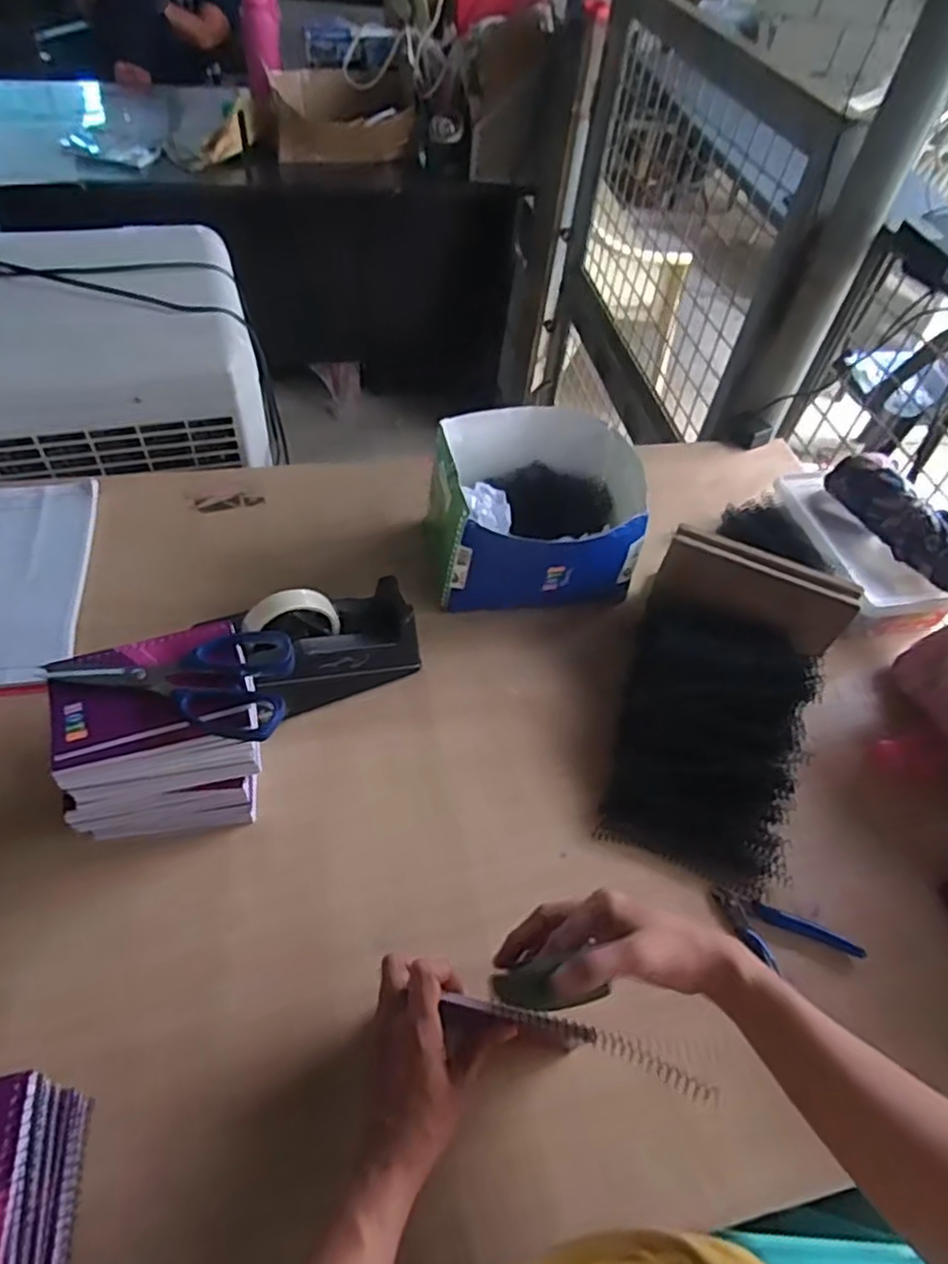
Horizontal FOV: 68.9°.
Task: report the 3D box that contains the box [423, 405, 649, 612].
[{"bbox_3d":[0.069,-0.135,0.793,0.228,0.140,0.212,-5,52,-9],"label":"box"}]

